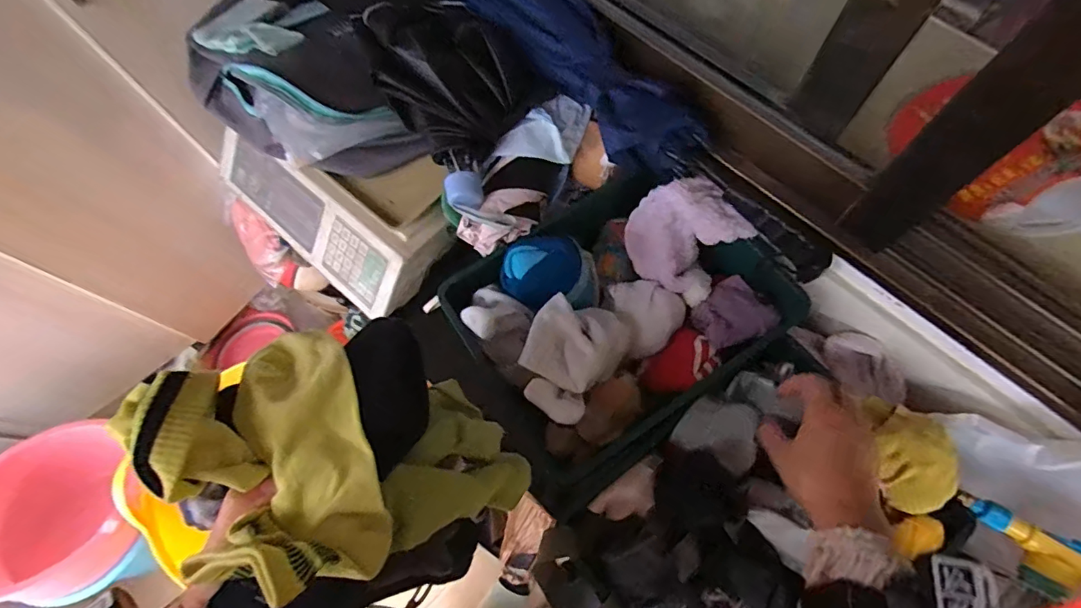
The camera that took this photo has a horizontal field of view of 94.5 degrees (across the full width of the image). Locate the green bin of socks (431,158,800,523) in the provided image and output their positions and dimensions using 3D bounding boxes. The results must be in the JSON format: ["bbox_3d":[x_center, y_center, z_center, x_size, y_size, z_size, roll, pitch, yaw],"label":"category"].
[{"bbox_3d":[0.076,0.012,0.518,0.316,0.116,0.237,-36,71,-12],"label":"green bin of socks"}]

